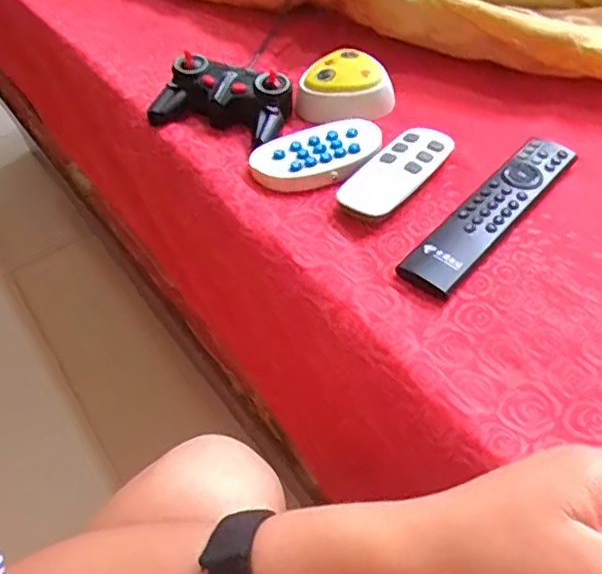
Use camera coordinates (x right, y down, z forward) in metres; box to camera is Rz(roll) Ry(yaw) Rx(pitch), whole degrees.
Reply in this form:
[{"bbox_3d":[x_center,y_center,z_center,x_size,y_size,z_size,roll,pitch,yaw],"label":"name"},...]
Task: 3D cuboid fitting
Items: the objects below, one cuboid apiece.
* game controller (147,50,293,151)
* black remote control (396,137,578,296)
[{"bbox_3d":[-0.070,-0.186,0.560,0.118,0.035,0.096,20,54,22],"label":"game controller"},{"bbox_3d":[0.145,-0.059,0.448,0.043,0.012,0.181,34,61,30],"label":"black remote control"}]

